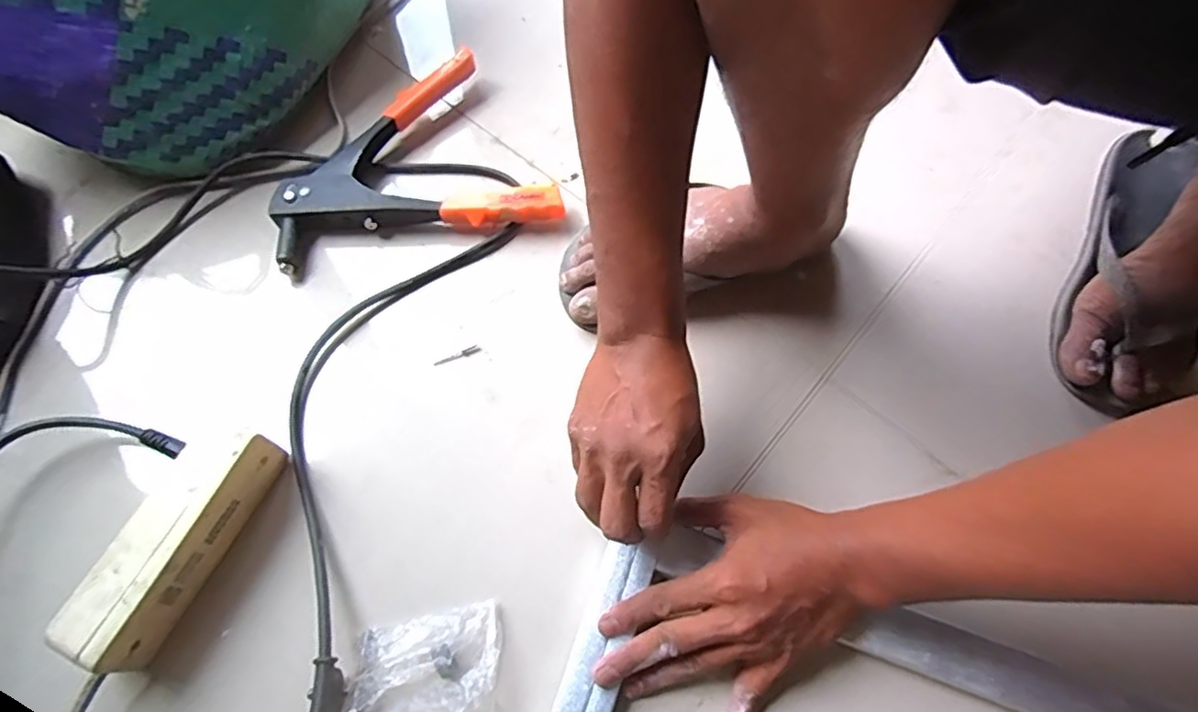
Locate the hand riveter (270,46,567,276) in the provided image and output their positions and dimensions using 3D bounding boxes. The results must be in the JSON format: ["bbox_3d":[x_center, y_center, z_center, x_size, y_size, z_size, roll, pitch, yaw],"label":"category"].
[{"bbox_3d":[-0.172,-0.178,0.576,0.231,0.035,0.182,-14,66,-7],"label":"hand riveter"}]

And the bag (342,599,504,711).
[{"bbox_3d":[-0.110,0.195,0.409,0.091,0.027,0.068,-1,66,-3],"label":"bag"}]

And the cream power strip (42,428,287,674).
[{"bbox_3d":[-0.273,0.120,0.420,0.041,0.060,0.155,24,67,10],"label":"cream power strip"}]

